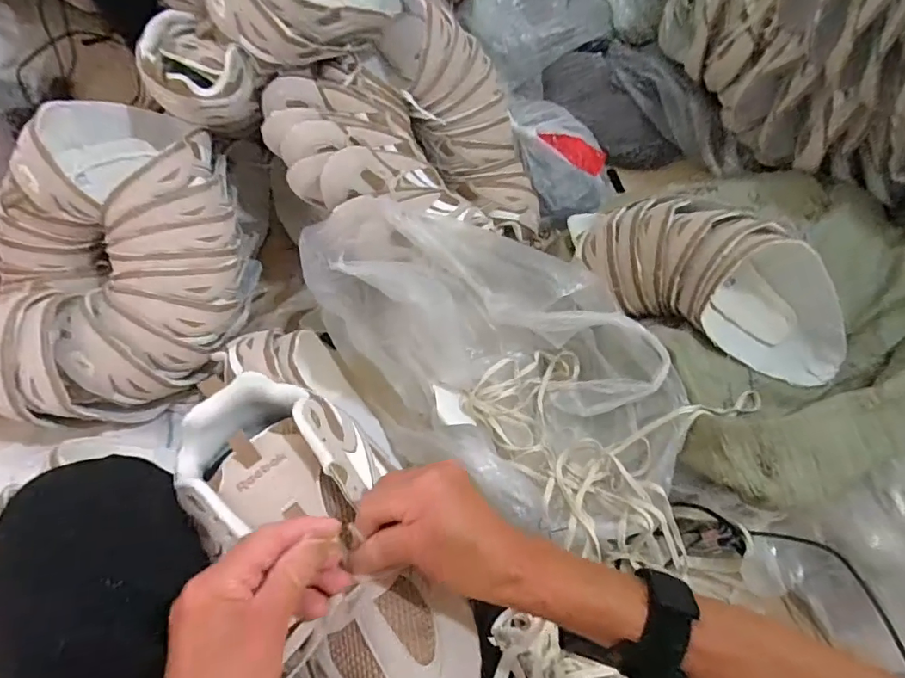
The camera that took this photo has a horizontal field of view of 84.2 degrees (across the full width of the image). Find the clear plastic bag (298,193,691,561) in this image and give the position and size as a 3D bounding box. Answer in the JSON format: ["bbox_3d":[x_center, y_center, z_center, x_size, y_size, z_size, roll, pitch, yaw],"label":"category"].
[{"bbox_3d":[0.055,0.029,0.666,0.547,0.199,0.325,29,66,12],"label":"clear plastic bag"}]

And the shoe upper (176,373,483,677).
[{"bbox_3d":[-0.080,0.125,0.315,0.110,0.057,0.257,-33,69,-17],"label":"shoe upper"}]

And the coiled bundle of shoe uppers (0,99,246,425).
[{"bbox_3d":[-0.457,-0.122,0.671,0.326,0.149,0.422,-23,66,-13],"label":"coiled bundle of shoe uppers"}]

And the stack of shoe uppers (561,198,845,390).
[{"bbox_3d":[0.360,-0.077,0.705,0.415,0.147,0.143,25,65,11],"label":"stack of shoe uppers"}]

